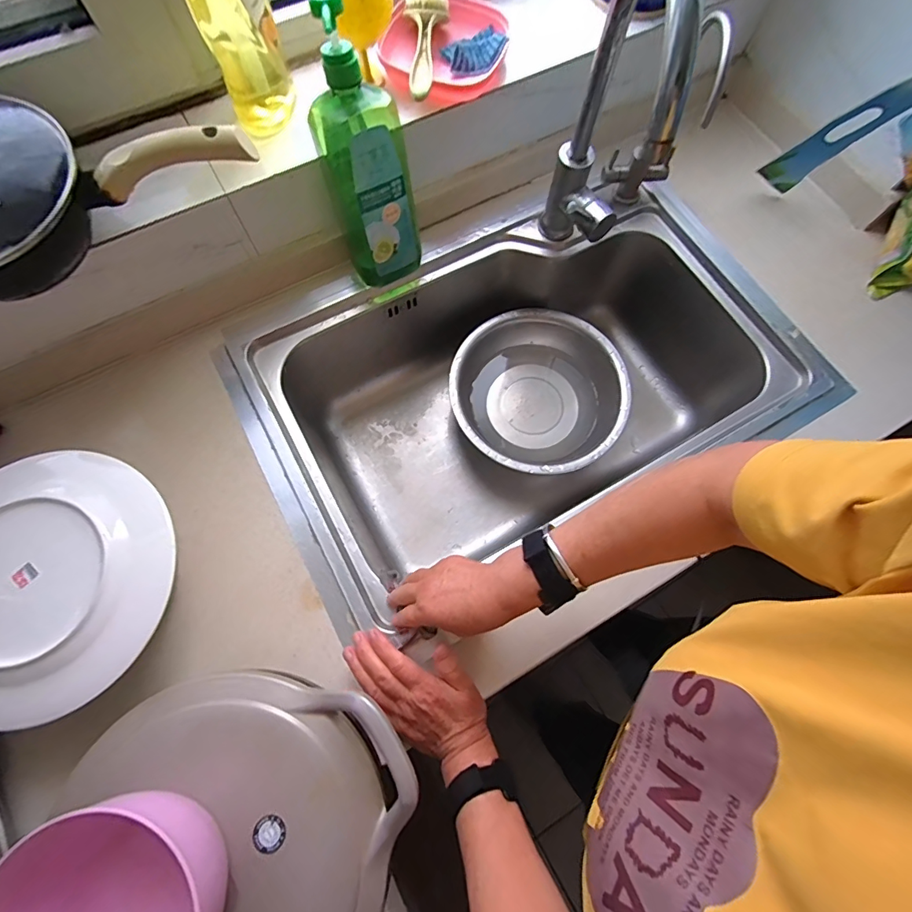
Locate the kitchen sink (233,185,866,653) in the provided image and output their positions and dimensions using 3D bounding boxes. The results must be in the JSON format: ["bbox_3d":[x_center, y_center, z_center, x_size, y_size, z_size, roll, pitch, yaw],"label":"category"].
[{"bbox_3d":[0.088,-0.078,0.712,0.689,0.286,0.447,-26,75,-9],"label":"kitchen sink"}]

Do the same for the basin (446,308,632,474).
[{"bbox_3d":[0.128,-0.097,0.737,0.265,0.091,0.266,0,72,-1],"label":"basin"}]

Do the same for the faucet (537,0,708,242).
[{"bbox_3d":[0.158,-0.304,0.473,0.077,0.327,0.180,10,72,2],"label":"faucet"}]

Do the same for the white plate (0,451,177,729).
[{"bbox_3d":[-0.395,0.115,0.425,0.234,0.024,0.235,0,72,-1],"label":"white plate"}]

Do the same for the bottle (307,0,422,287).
[{"bbox_3d":[-0.099,-0.324,0.507,0.092,0.278,0.070,-19,53,-7],"label":"bottle"}]

